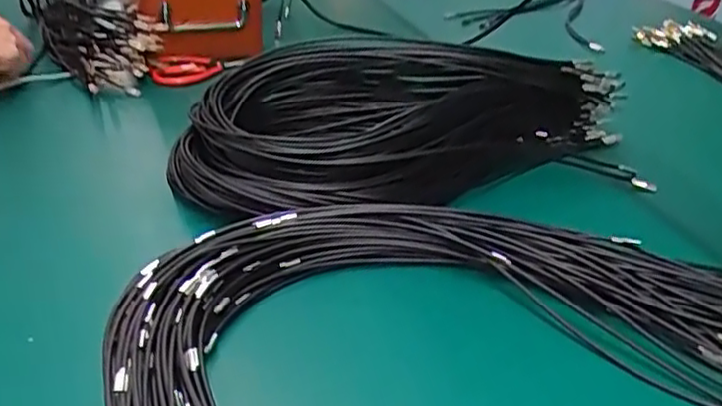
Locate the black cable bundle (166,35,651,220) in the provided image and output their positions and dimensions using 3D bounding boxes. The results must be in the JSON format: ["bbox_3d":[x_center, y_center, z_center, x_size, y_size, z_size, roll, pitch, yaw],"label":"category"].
[{"bbox_3d":[0.063,-0.084,0.663,0.464,0.078,0.213,-4,33,-10],"label":"black cable bundle"}]

